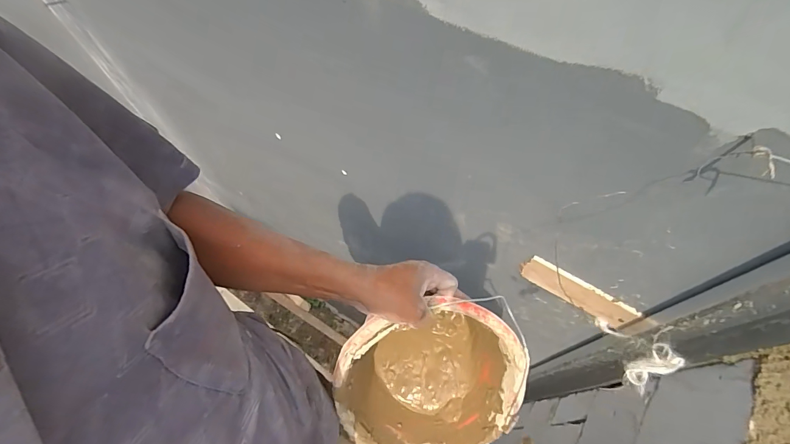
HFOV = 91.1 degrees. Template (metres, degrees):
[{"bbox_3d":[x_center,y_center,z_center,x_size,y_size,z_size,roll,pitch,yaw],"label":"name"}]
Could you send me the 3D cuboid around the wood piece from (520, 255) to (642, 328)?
[{"bbox_3d":[0.290,0.115,0.631,0.171,0.086,0.009,32,67,17],"label":"wood piece"}]

